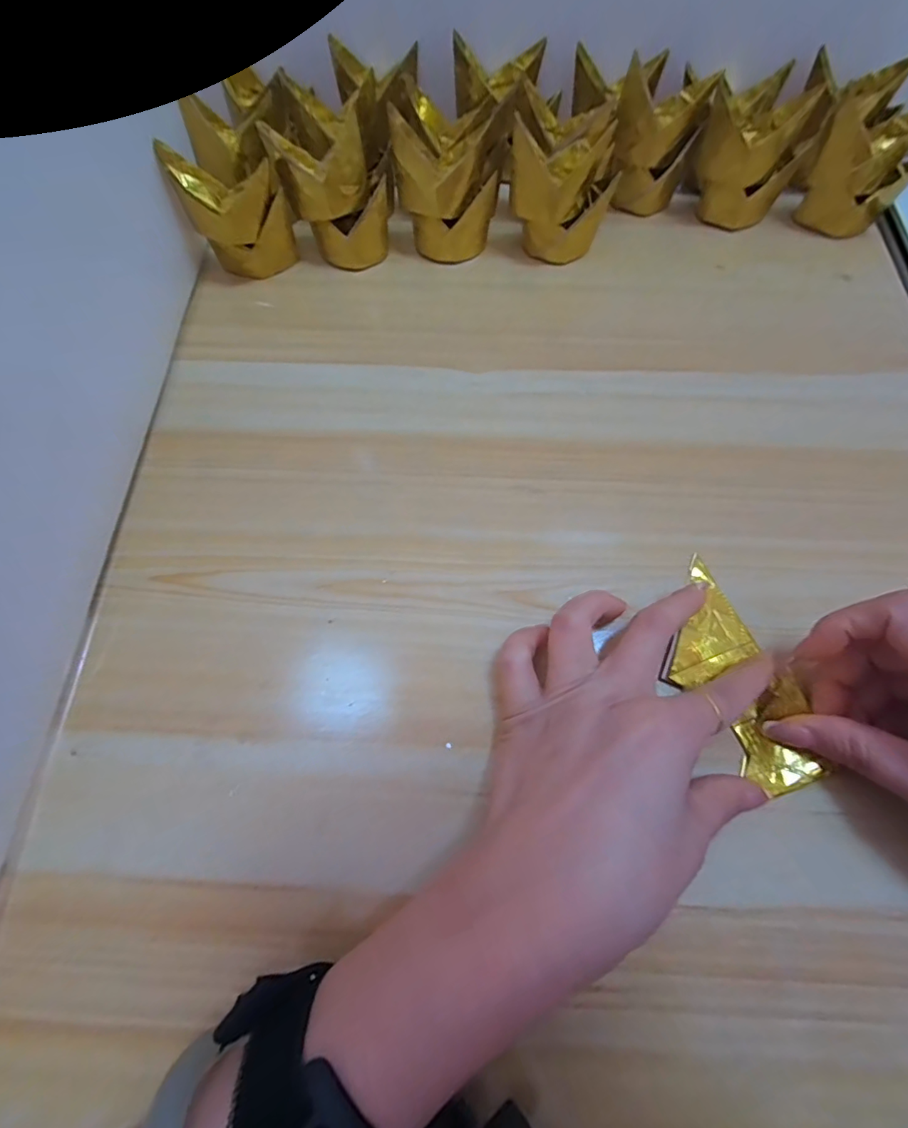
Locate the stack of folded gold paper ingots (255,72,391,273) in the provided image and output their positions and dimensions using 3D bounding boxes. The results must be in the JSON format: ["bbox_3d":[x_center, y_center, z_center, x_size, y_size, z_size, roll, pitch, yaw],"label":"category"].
[{"bbox_3d":[-0.075,-0.239,0.307,0.068,0.067,0.068,-4,67,0],"label":"stack of folded gold paper ingots"}]

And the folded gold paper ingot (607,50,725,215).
[{"bbox_3d":[0.129,-0.274,0.319,0.051,0.064,0.044,-17,68,-6],"label":"folded gold paper ingot"}]

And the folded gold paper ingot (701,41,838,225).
[{"bbox_3d":[0.197,-0.271,0.319,0.060,0.067,0.066,36,73,15],"label":"folded gold paper ingot"}]

